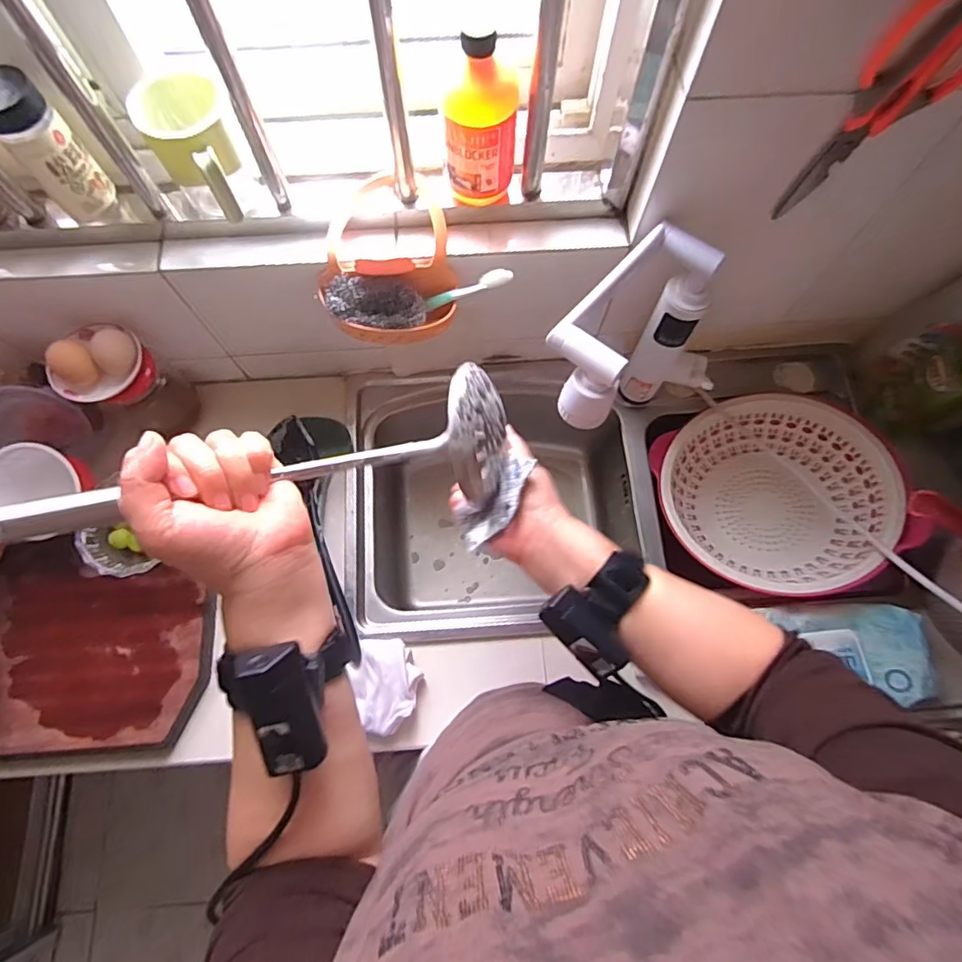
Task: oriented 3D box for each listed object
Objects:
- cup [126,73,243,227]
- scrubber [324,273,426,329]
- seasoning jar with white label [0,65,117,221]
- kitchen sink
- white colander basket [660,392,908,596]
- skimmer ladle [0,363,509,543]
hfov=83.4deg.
[{"bbox_3d":[-0.256,-0.305,0.495,0.079,0.084,0.085,0,72,0],"label":"cup"},{"bbox_3d":[-0.114,-0.195,0.589,0.102,0.034,0.044,4,72,1],"label":"scrubber"},{"bbox_3d":[-0.409,-0.313,0.511,0.055,0.121,0.054,-41,77,-12],"label":"seasoning jar with white label"},{"bbox_3d":[0.018,0.046,0.863,0.407,0.252,0.384,-6,73,-2],"label":"kitchen sink"},{"bbox_3d":[0.402,0.011,0.767,0.311,0.105,0.311,-6,66,13],"label":"white colander basket"},{"bbox_3d":[-0.118,-0.009,0.367,0.347,0.066,0.094,-14,72,-29],"label":"skimmer ladle"}]

